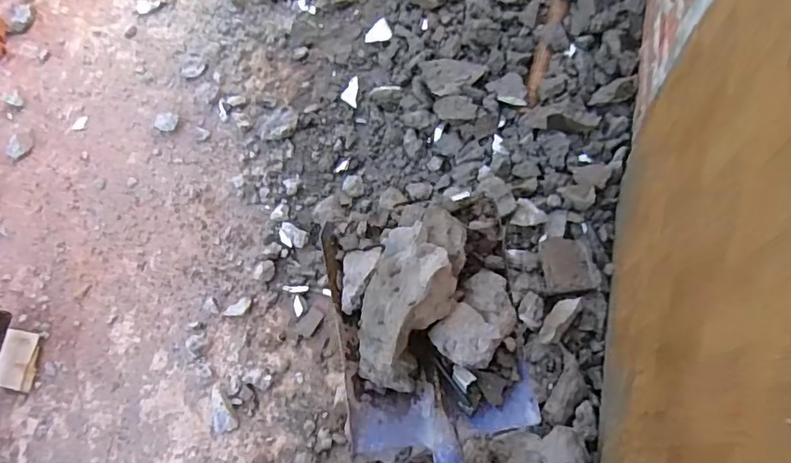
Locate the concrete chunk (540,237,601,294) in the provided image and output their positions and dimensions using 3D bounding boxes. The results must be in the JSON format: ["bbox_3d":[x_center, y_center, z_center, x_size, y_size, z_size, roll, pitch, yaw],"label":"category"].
[{"bbox_3d":[0.402,0.075,1.267,0.124,0.034,0.132,-4,68,4],"label":"concrete chunk"}]

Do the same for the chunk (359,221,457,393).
[{"bbox_3d":[0.012,0.093,0.675,0.100,0.101,0.186,12,70,10],"label":"chunk"}]

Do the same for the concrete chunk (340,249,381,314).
[{"bbox_3d":[-0.051,0.058,0.725,0.045,0.041,0.091,12,60,2],"label":"concrete chunk"}]

